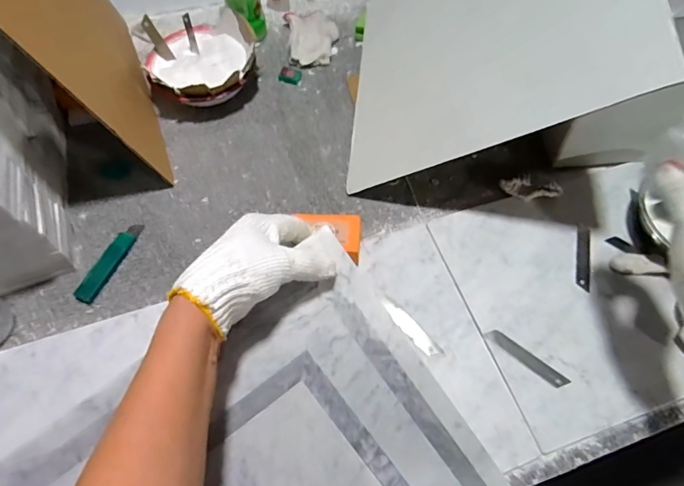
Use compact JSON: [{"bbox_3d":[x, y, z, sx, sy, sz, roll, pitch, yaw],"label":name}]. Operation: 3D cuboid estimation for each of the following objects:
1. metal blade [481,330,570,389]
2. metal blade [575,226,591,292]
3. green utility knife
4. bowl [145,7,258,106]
[{"bbox_3d":[0.214,0.132,0.517,0.099,0.004,0.016,35,68,18],"label":"metal blade"},{"bbox_3d":[0.315,0.017,0.582,0.018,0.004,0.097,18,61,1],"label":"metal blade"},{"bbox_3d":[-0.298,0.022,0.574,0.024,0.013,0.118,20,64,11],"label":"green utility knife"},{"bbox_3d":[-0.219,-0.286,0.716,0.174,0.082,0.170,-27,65,-13],"label":"bowl"}]

